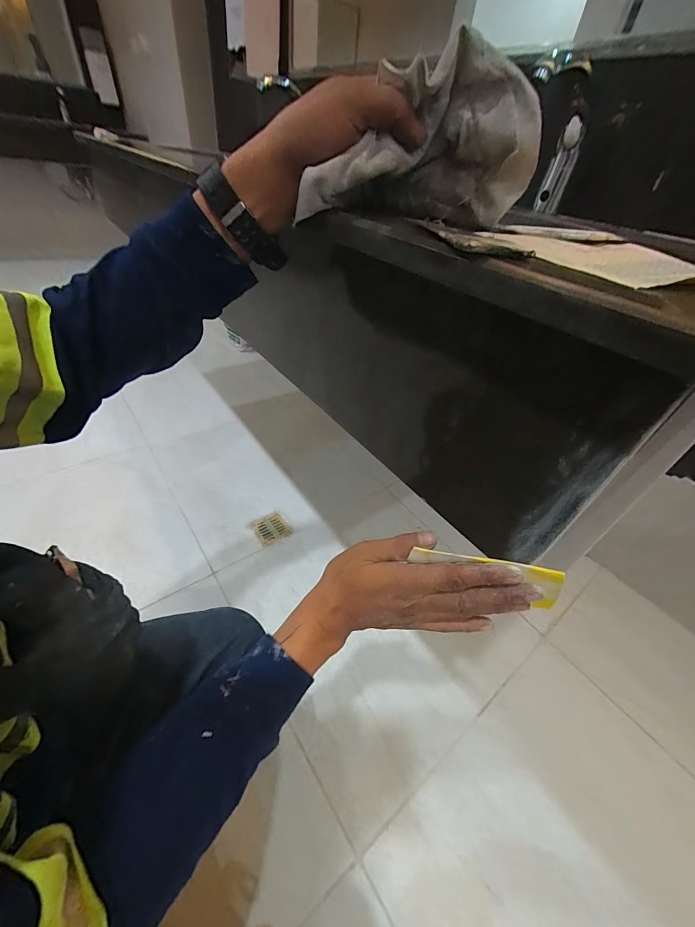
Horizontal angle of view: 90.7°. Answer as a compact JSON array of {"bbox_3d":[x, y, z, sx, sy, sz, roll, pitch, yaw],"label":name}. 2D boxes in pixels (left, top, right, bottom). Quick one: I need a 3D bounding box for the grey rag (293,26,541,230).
[{"bbox_3d":[0.051,-0.237,0.256,0.160,0.093,0.063,8,40,1],"label":"grey rag"}]

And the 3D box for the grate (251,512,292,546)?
[{"bbox_3d":[-0.227,0.193,1.017,0.089,0.005,0.097,-20,47,-28],"label":"grate"}]

